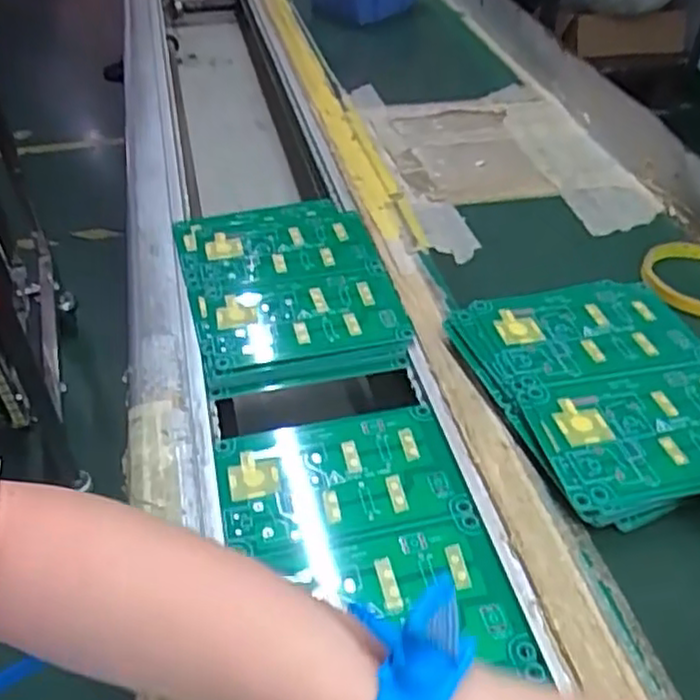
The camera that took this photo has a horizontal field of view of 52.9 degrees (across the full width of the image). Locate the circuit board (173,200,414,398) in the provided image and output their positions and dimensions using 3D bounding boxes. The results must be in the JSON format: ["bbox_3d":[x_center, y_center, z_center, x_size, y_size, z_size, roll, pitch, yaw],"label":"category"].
[{"bbox_3d":[-0.048,-0.054,0.534,0.147,0.007,0.201,-10,44,-10],"label":"circuit board"}]

